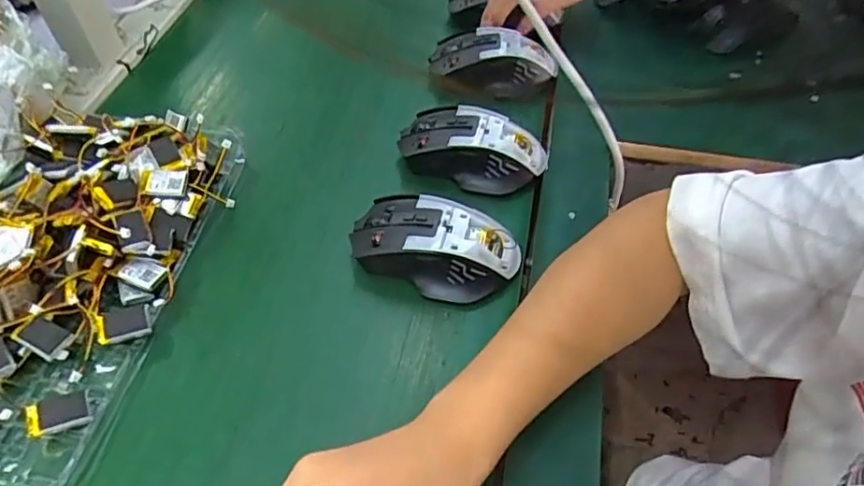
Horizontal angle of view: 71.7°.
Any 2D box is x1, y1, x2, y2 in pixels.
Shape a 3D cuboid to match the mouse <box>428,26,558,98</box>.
[{"bbox_3d":[0.054,-0.162,0.531,0.108,0.038,0.047,4,53,5],"label":"mouse"}]

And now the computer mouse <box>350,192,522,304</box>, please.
[{"bbox_3d":[0.000,0.002,0.409,0.112,0.040,0.060,17,55,15],"label":"computer mouse"}]

